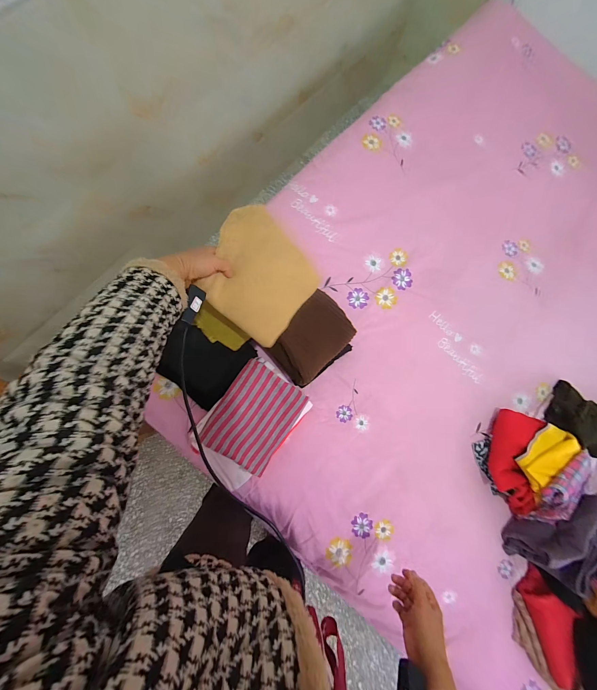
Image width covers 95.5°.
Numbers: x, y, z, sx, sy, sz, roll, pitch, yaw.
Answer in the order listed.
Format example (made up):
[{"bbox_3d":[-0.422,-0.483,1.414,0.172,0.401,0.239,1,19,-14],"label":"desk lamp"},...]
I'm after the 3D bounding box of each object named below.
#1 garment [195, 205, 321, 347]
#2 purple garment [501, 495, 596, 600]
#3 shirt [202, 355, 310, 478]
[{"bbox_3d":[-0.074,-0.129,0.516,0.204,0.017,0.189,41,90,-18],"label":"garment"},{"bbox_3d":[0.676,0.484,0.709,0.143,0.141,0.227,25,81,-3],"label":"purple garment"},{"bbox_3d":[-0.097,0.162,0.614,0.169,0.053,0.208,34,79,-3],"label":"shirt"}]

